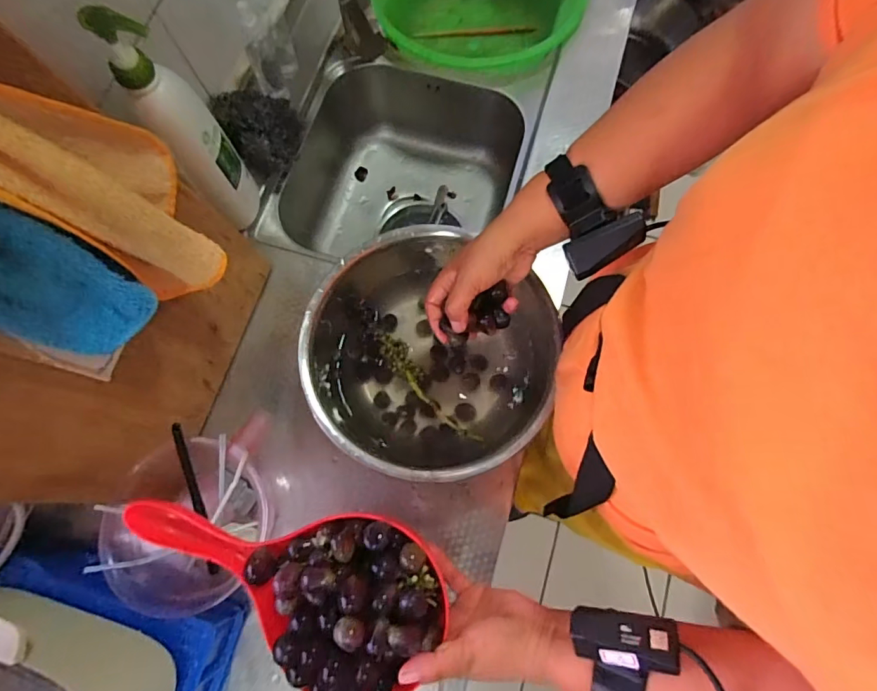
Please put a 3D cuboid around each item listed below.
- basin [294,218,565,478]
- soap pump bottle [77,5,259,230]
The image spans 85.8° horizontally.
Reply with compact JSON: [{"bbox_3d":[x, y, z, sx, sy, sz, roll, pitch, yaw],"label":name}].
[{"bbox_3d":[-0.012,0.009,0.560,0.263,0.111,0.278,0,75,2],"label":"basin"},{"bbox_3d":[-0.283,-0.240,0.534,0.070,0.280,0.069,-27,76,-6],"label":"soap pump bottle"}]

